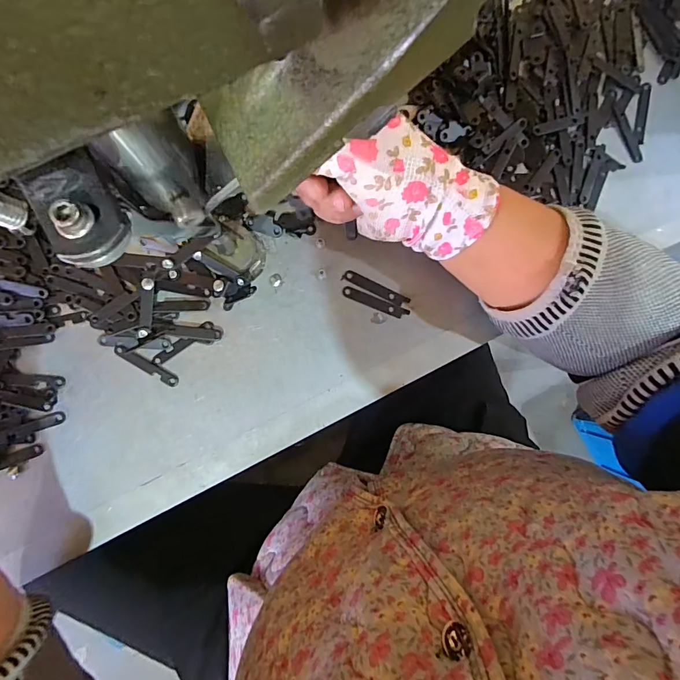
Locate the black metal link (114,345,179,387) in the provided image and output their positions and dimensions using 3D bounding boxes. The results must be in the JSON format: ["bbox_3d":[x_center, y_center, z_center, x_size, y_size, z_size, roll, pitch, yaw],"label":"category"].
[{"bbox_3d":[-0.144,0.018,0.315,0.052,0.004,0.011,34,87,-4],"label":"black metal link"}]

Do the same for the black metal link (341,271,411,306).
[{"bbox_3d":[0.029,-0.040,0.329,0.054,0.004,0.010,24,87,-4],"label":"black metal link"}]

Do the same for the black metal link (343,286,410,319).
[{"bbox_3d":[0.028,-0.029,0.327,0.053,0.004,0.010,22,88,-4],"label":"black metal link"}]

